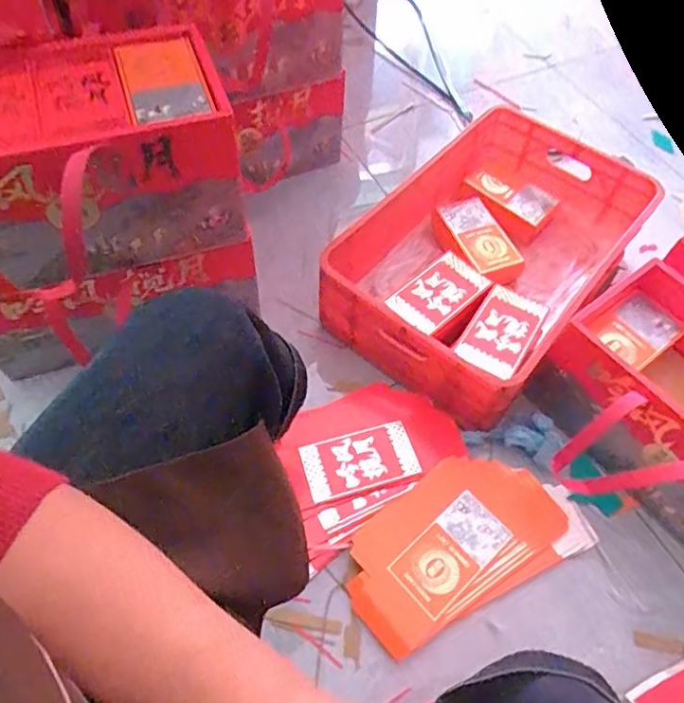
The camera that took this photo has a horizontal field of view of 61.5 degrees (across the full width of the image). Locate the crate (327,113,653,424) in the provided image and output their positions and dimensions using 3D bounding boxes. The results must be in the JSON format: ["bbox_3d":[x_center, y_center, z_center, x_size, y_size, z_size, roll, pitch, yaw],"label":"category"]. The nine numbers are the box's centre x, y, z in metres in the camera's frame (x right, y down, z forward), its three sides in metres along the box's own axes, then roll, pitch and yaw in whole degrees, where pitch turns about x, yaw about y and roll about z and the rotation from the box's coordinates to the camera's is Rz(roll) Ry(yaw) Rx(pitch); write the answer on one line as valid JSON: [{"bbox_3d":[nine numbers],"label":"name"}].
[{"bbox_3d":[0.256,-0.165,1.024,0.358,0.188,0.577,36,62,17],"label":"crate"}]

